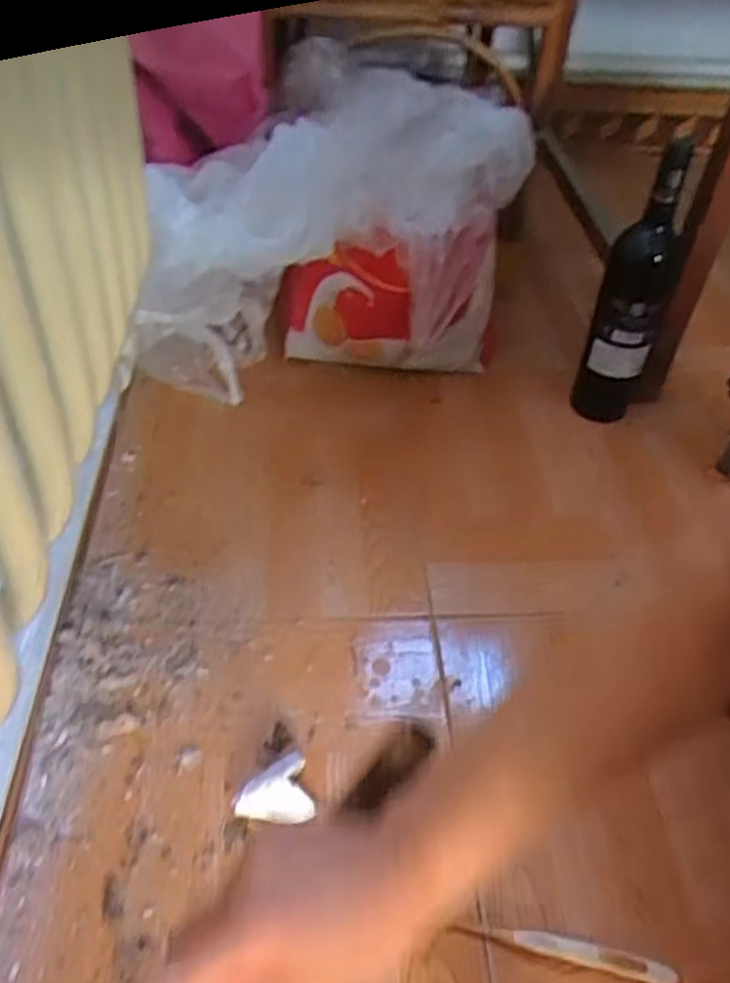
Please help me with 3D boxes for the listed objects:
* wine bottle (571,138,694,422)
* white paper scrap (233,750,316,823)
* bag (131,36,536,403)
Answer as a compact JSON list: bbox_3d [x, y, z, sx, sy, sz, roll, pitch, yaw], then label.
[{"bbox_3d":[0.300,-0.207,0.859,0.075,0.339,0.070,19,46,14],"label":"wine bottle"},{"bbox_3d":[-0.071,0.223,0.569,0.057,0.032,0.048,-11,46,-15],"label":"white paper scrap"},{"bbox_3d":[-0.052,-0.251,0.852,0.412,0.355,0.219,-12,47,-16],"label":"bag"}]

